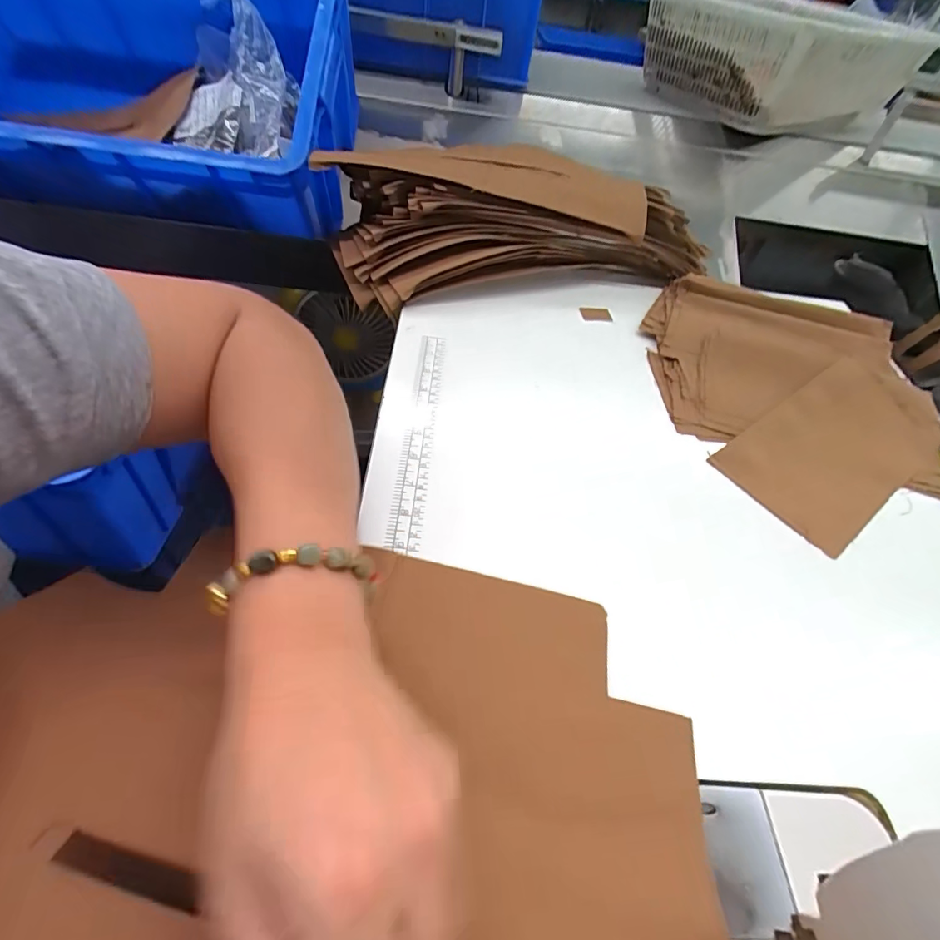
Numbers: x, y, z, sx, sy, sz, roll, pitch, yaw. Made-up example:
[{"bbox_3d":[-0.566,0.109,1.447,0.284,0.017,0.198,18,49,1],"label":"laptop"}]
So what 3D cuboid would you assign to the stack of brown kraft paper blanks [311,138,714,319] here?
[{"bbox_3d":[0.058,-0.271,0.519,0.400,0.097,0.170,-13,54,-18],"label":"stack of brown kraft paper blanks"}]

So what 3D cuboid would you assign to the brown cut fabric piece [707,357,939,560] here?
[{"bbox_3d":[0.318,-0.027,0.397,0.213,0.023,0.109,-26,59,-26],"label":"brown cut fabric piece"}]

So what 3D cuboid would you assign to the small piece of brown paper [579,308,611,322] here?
[{"bbox_3d":[0.135,-0.167,0.507,0.032,0.004,0.021,3,51,-3],"label":"small piece of brown paper"}]

